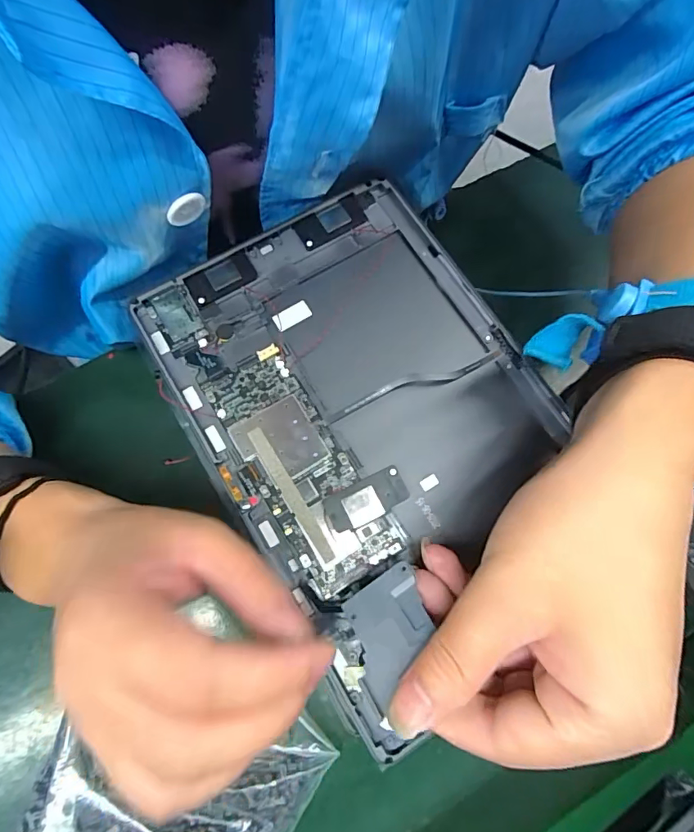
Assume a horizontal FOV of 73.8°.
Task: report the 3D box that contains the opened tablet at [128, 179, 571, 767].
[{"bbox_3d":[0.012,-0.003,0.238,0.169,0.011,0.234,-30,78,-9],"label":"opened tablet"}]

